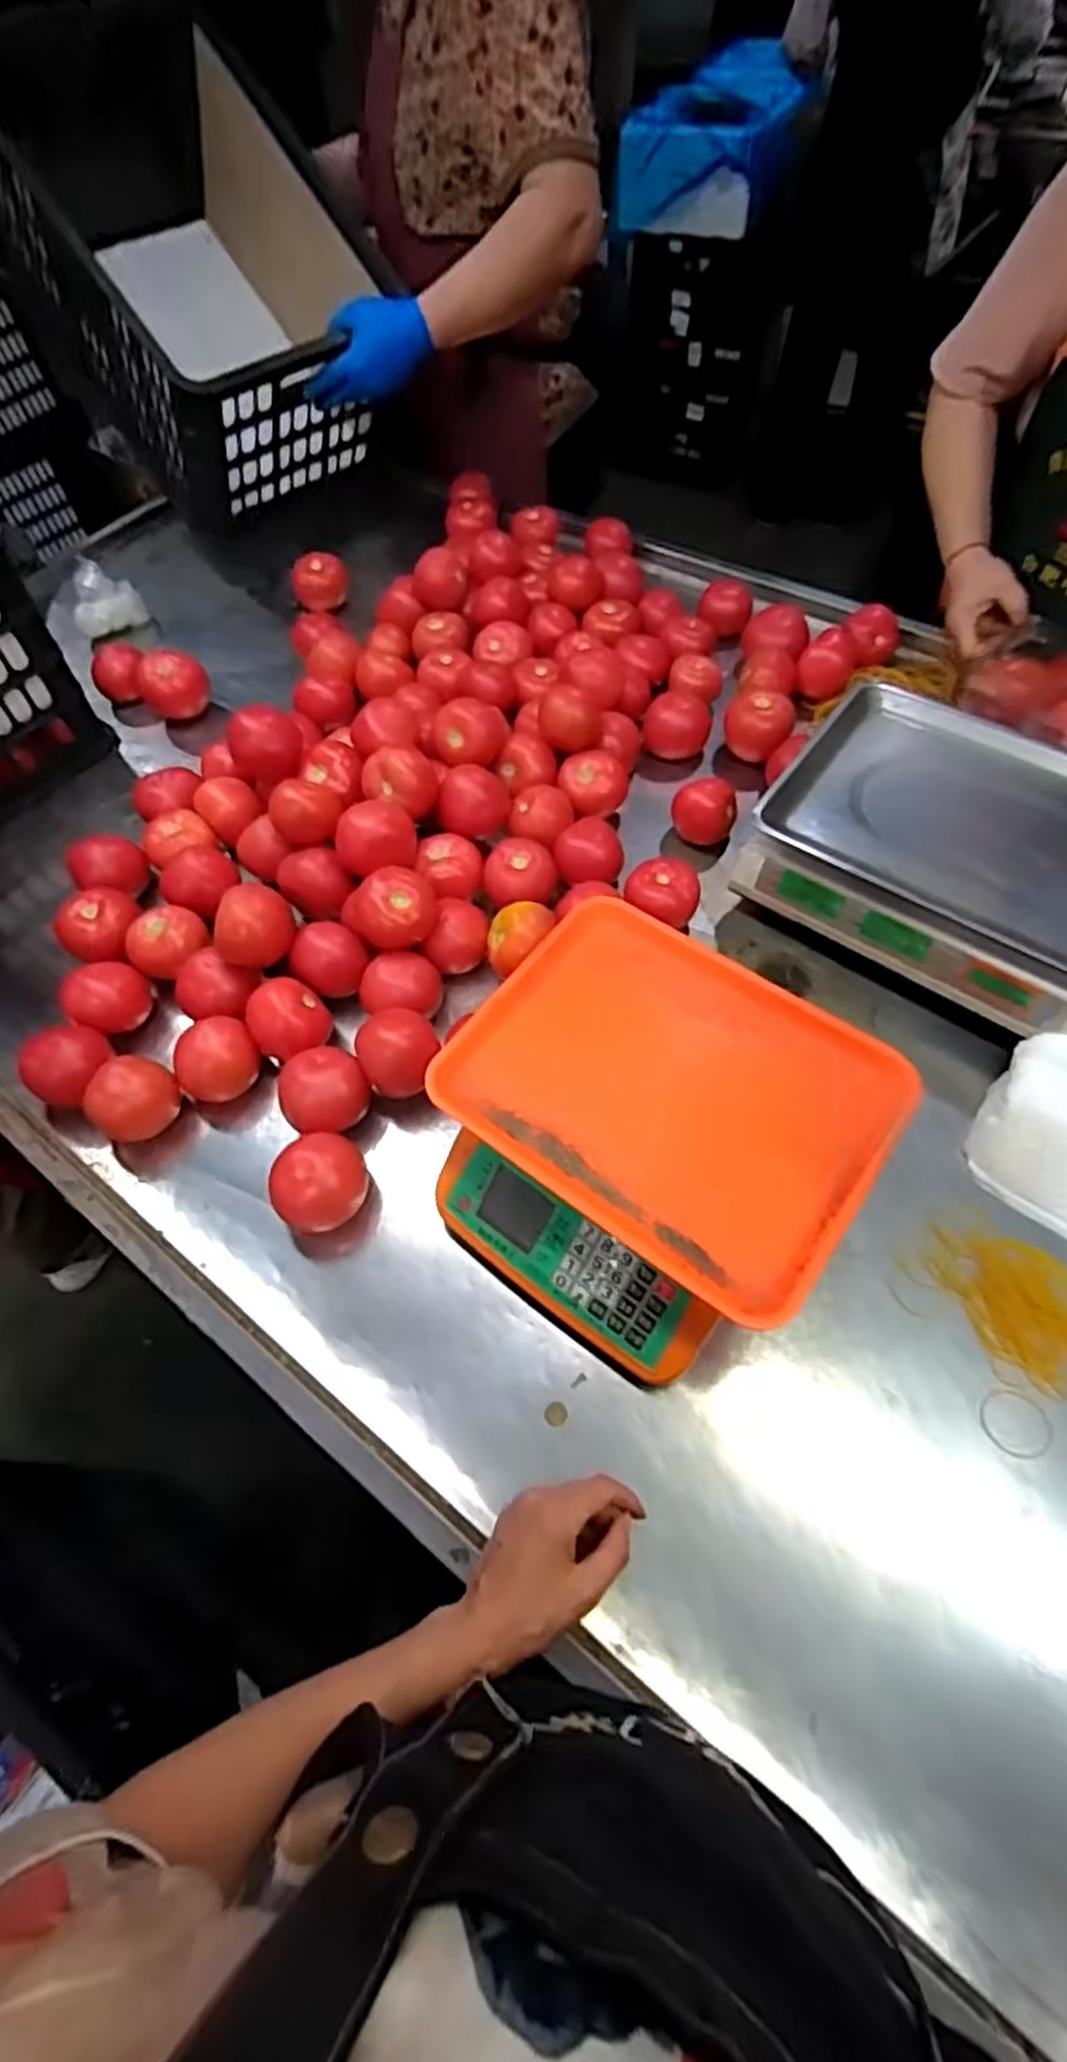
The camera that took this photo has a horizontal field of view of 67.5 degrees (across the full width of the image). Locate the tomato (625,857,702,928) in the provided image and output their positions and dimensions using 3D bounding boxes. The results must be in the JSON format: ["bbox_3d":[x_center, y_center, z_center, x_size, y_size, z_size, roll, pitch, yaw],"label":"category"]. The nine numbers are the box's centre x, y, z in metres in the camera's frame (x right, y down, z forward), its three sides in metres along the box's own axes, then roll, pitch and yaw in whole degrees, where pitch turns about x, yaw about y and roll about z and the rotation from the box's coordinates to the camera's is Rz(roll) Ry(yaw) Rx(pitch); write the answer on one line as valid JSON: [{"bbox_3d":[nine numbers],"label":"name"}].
[{"bbox_3d":[0.126,-0.131,0.786,0.072,0.050,0.070,10,61,10],"label":"tomato"}]

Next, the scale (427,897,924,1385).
[{"bbox_3d":[0.088,0.083,0.618,0.297,0.123,0.284,32,67,20],"label":"scale"}]

